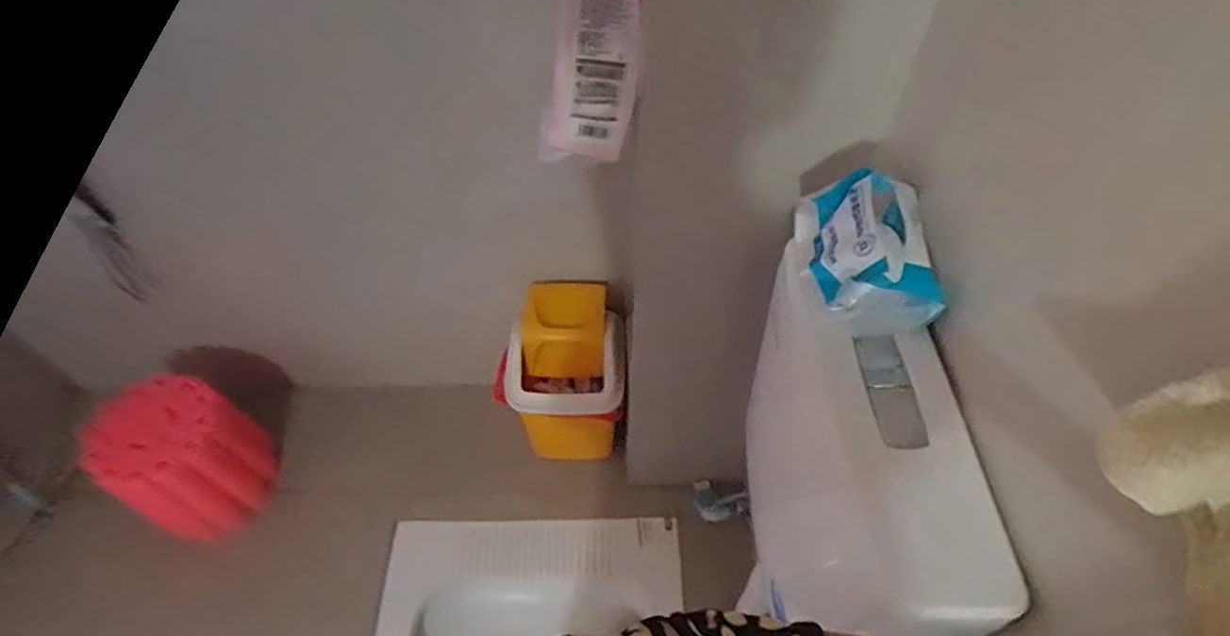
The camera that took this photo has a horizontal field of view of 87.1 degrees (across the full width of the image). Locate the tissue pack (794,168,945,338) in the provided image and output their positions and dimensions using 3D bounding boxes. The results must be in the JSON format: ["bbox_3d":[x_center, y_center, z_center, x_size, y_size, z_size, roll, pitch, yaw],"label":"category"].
[{"bbox_3d":[0.218,-0.059,0.561,0.093,0.072,0.159,2,54,3],"label":"tissue pack"}]

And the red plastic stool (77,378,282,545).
[{"bbox_3d":[-0.861,0.291,1.312,0.245,0.305,0.235,-1,53,1],"label":"red plastic stool"}]

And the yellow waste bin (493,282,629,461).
[{"bbox_3d":[-0.106,0.127,1.316,0.253,0.369,0.196,0,54,1],"label":"yellow waste bin"}]

